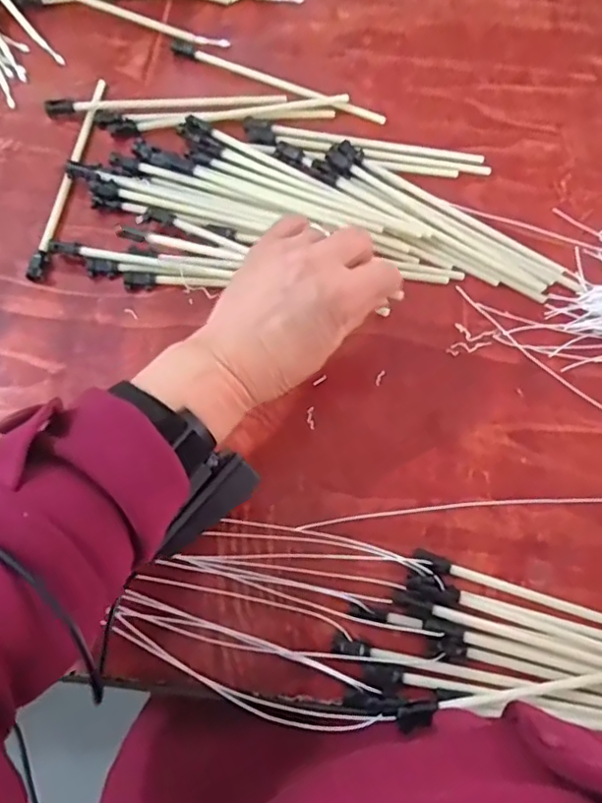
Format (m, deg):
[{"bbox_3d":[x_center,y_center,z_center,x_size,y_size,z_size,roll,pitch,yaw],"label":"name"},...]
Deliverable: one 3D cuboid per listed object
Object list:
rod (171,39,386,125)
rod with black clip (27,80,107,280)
[{"bbox_3d":[-0.021,-0.279,0.516,0.200,0.006,0.018,21,72,7],"label":"rod"},{"bbox_3d":[-0.185,-0.181,0.474,0.014,0.009,0.193,9,70,3],"label":"rod with black clip"}]

